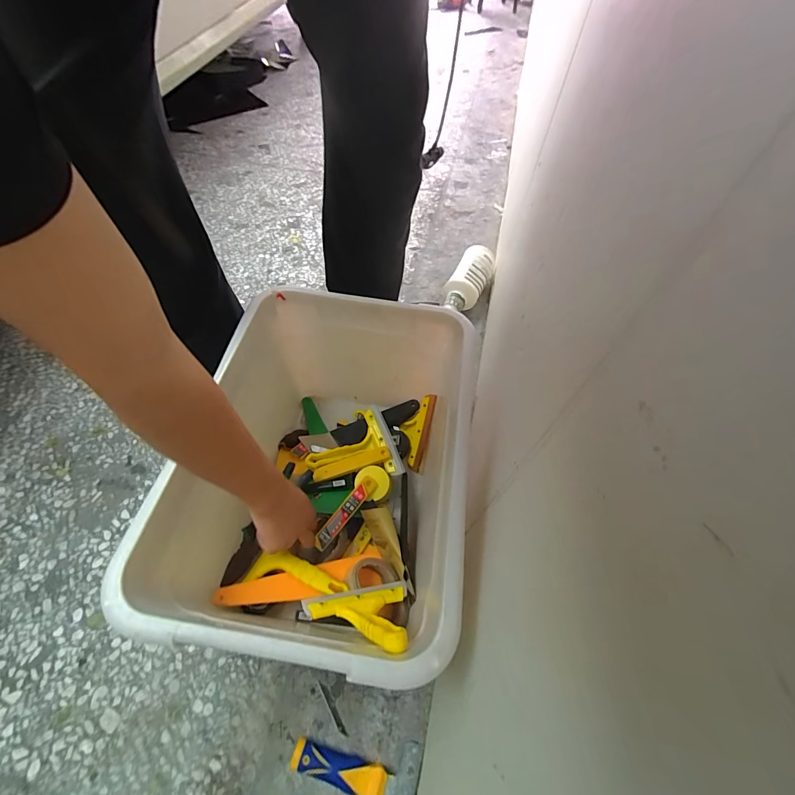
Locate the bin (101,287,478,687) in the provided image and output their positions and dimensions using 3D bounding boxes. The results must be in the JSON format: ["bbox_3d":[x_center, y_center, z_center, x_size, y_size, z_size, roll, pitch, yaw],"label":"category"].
[{"bbox_3d":[-0.085,0.113,0.558,0.340,0.275,0.482,6,57,0],"label":"bin"}]

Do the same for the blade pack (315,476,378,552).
[{"bbox_3d":[-0.081,0.180,0.603,0.025,0.012,0.133,34,64,17],"label":"blade pack"}]

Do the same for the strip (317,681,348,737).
[{"bbox_3d":[-0.088,0.421,0.513,0.010,0.004,0.070,-29,63,-20],"label":"strip"}]

